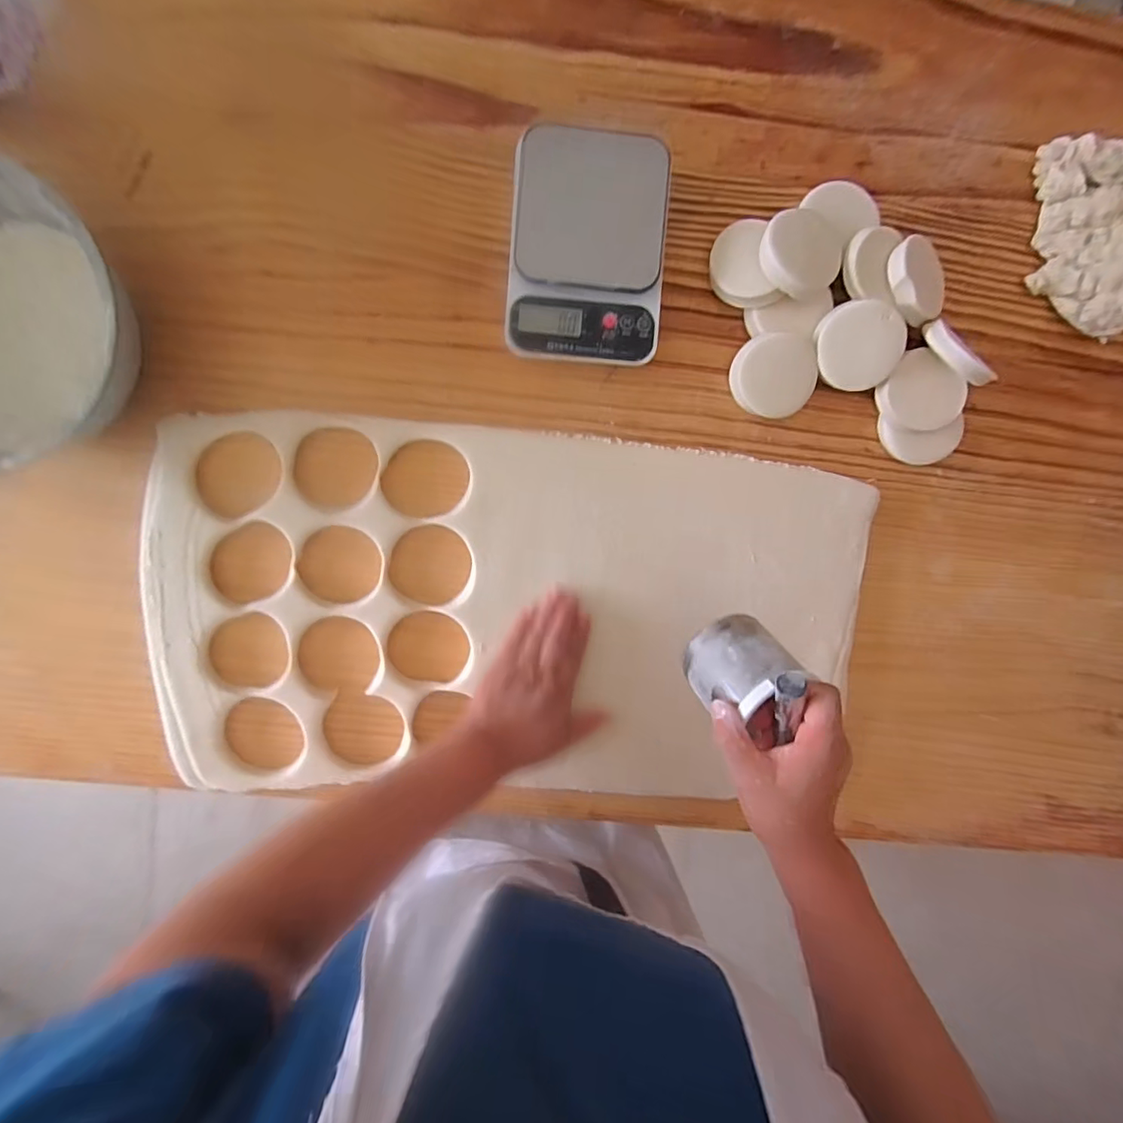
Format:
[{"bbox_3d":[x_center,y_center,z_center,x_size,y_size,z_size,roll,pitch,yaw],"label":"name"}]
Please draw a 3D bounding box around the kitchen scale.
[{"bbox_3d":[0.022,-0.268,0.469,0.138,0.043,0.175,3,96,-3],"label":"kitchen scale"}]

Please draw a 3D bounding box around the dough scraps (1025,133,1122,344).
[{"bbox_3d":[0.493,-0.293,0.482,0.097,0.057,0.165,-2,96,-2],"label":"dough scraps"}]

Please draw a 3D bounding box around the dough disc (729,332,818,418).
[{"bbox_3d":[0.197,-0.172,0.500,0.076,0.011,0.071,0,119,1],"label":"dough disc"}]

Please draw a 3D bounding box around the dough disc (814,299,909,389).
[{"bbox_3d":[0.267,-0.193,0.481,0.071,0.010,0.074,3,117,6],"label":"dough disc"}]

